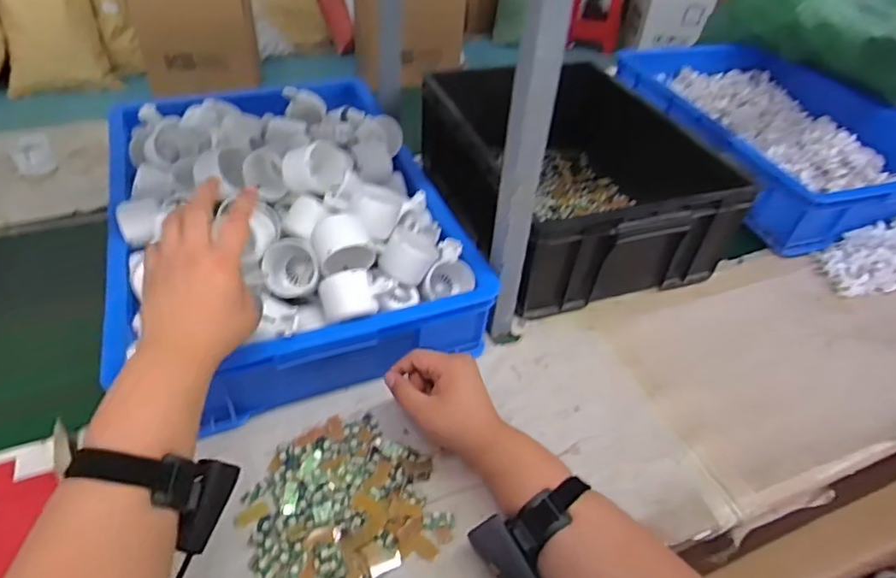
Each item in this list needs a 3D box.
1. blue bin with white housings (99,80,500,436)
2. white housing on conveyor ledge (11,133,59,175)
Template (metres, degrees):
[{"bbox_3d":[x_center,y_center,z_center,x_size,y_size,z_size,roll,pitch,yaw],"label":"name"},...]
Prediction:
[{"bbox_3d":[-0.231,-0.126,0.771,0.405,0.200,0.567,-13,46,-19],"label":"blue bin with white housings"},{"bbox_3d":[-0.709,-0.230,0.962,0.060,0.039,0.079,-23,50,-27],"label":"white housing on conveyor ledge"}]

